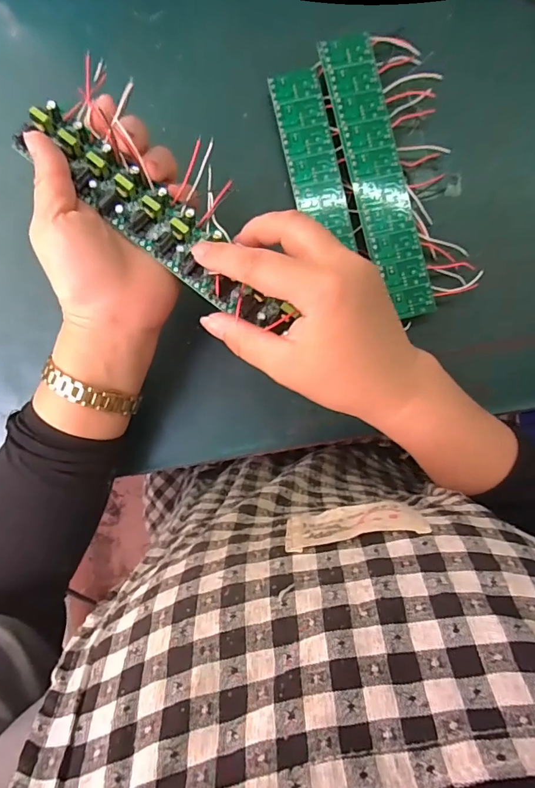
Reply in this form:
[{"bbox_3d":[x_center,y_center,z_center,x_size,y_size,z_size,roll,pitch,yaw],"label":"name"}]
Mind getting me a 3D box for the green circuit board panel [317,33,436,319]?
[{"bbox_3d":[0.079,-0.154,0.327,0.038,0.019,0.198,-14,91,-1],"label":"green circuit board panel"}]

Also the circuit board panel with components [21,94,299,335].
[{"bbox_3d":[-0.061,-0.099,0.262,0.186,0.022,0.037,42,90,0],"label":"circuit board panel with components"}]

